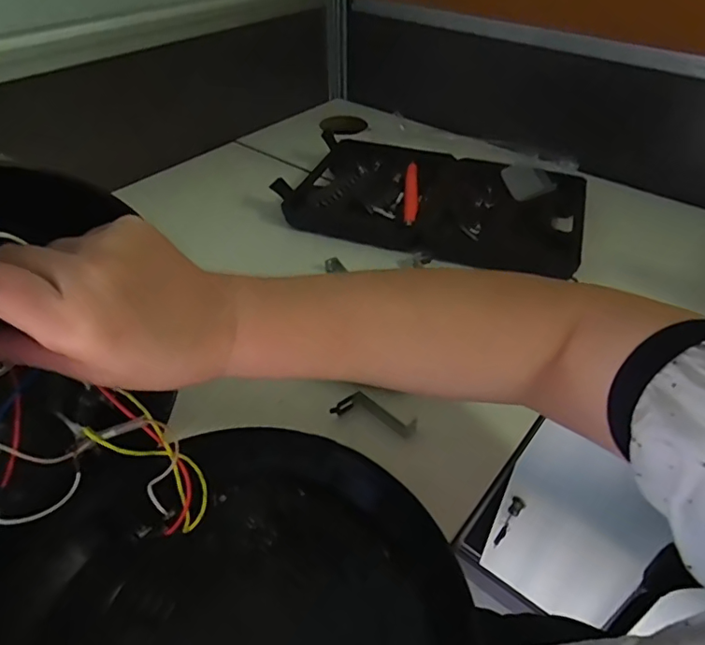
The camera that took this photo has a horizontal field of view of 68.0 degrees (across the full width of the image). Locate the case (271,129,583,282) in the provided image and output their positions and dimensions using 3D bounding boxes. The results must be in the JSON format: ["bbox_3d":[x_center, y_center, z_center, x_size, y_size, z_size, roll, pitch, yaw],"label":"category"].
[{"bbox_3d":[0.100,-0.154,0.648,0.351,0.035,0.217,14,44,15],"label":"case"}]

